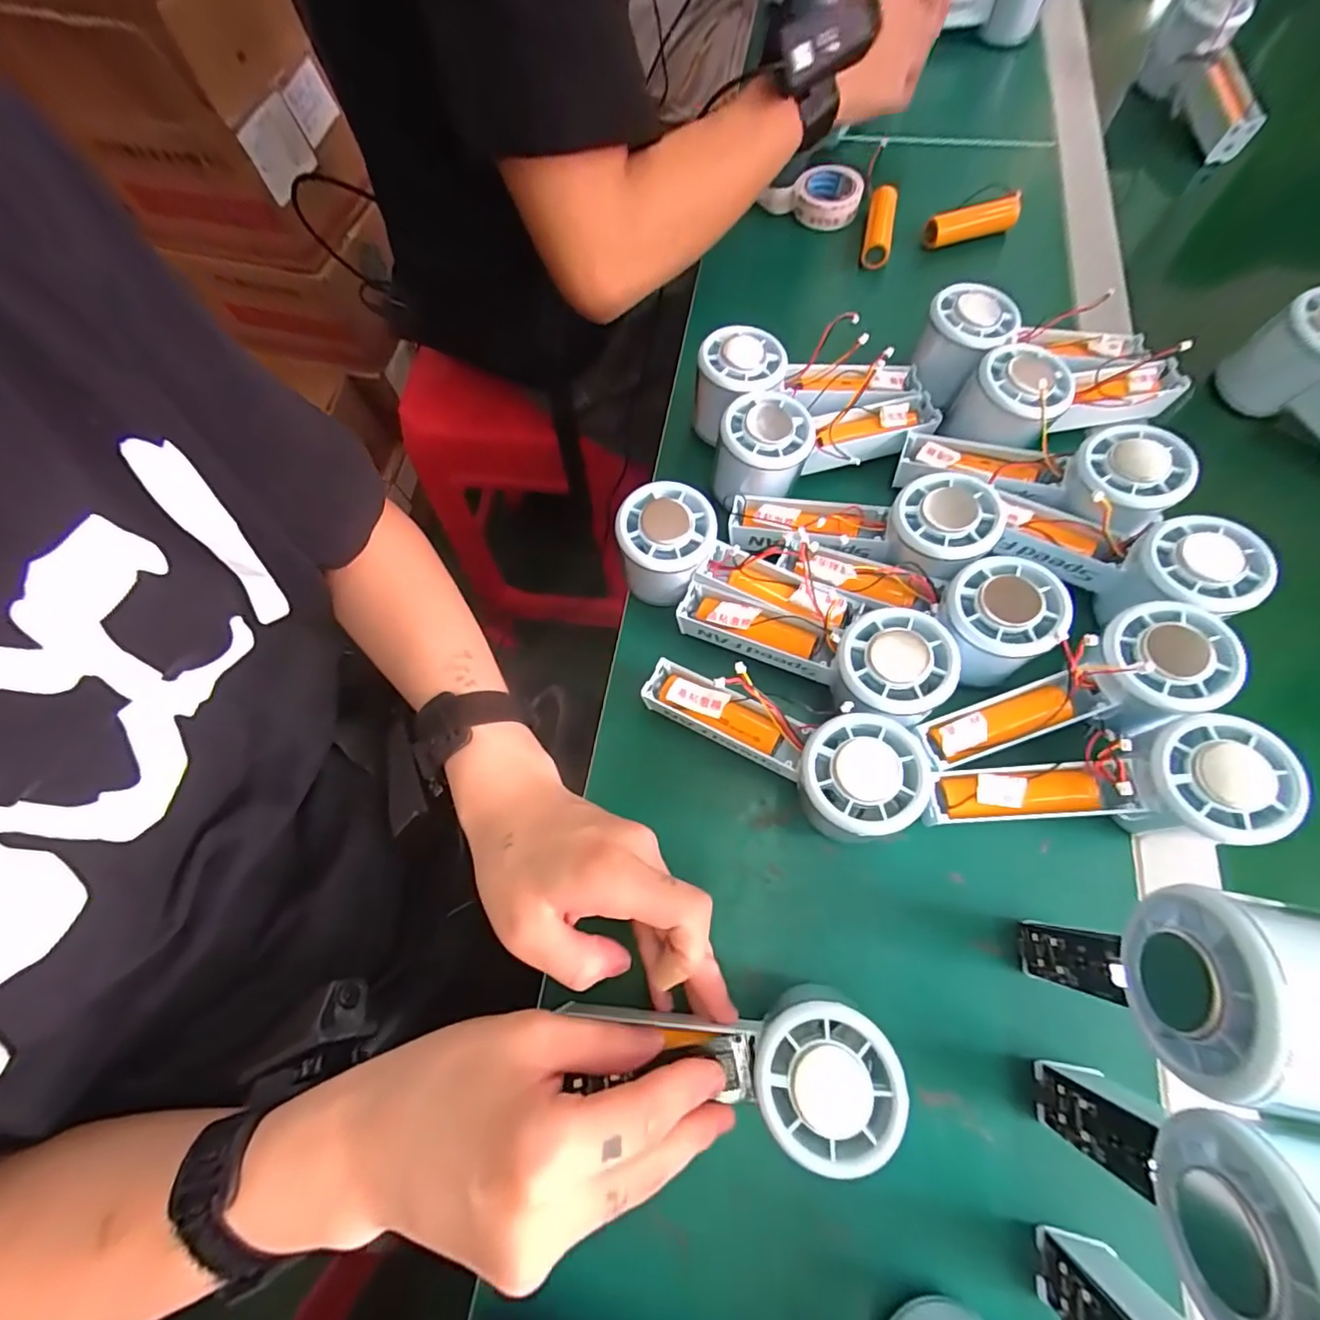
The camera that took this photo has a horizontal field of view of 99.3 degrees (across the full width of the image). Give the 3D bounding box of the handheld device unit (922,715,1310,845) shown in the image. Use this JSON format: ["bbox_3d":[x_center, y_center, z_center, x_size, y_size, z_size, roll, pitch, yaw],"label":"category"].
[{"bbox_3d":[0.215,0.065,0.282,0.154,0.043,0.055,-9,67,18],"label":"handheld device unit"}]

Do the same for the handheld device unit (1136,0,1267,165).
[{"bbox_3d":[0.505,-0.530,0.515,0.149,0.070,0.045,22,66,-28],"label":"handheld device unit"}]

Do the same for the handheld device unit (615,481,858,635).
[{"bbox_3d":[0.042,-0.053,0.345,0.143,0.054,0.051,22,70,-3],"label":"handheld device unit"}]

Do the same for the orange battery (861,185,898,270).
[{"bbox_3d":[0.182,-0.358,0.463,0.022,0.025,0.075,12,69,7],"label":"orange battery"}]

